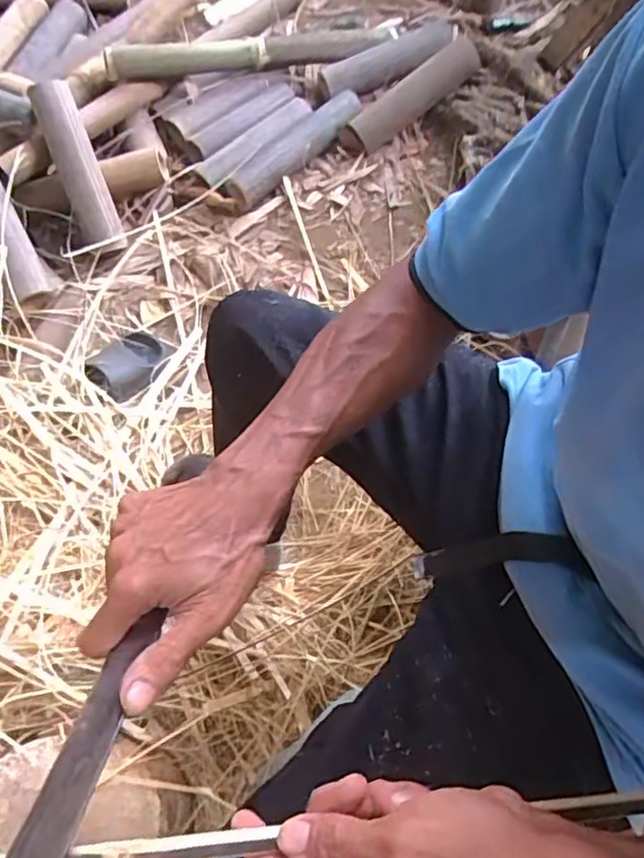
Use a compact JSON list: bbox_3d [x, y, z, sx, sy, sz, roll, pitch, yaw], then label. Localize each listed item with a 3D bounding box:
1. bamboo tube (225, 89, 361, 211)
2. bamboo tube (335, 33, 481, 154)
[{"bbox_3d":[-0.052,-0.617,1.349,0.080,0.064,0.387,39,74,18],"label":"bamboo tube"},{"bbox_3d":[0.206,-0.750,1.387,0.400,0.082,0.093,-36,69,-12],"label":"bamboo tube"}]

